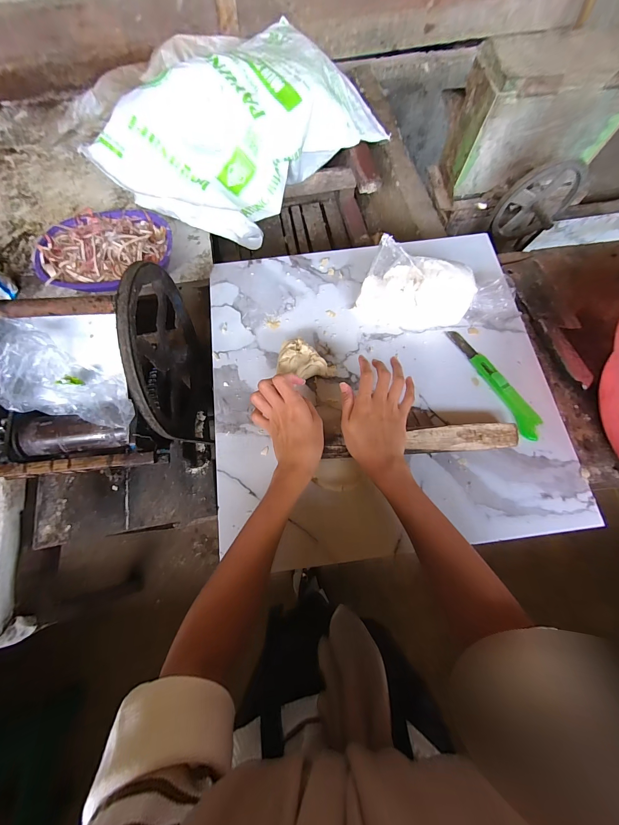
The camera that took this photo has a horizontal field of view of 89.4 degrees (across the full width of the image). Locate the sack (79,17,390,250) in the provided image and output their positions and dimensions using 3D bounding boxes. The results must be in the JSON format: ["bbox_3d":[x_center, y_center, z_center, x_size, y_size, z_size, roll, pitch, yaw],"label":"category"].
[{"bbox_3d":[-0.151,-0.704,0.797,0.675,0.217,0.389,-42,78,-14],"label":"sack"}]

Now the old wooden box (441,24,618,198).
[{"bbox_3d":[0.519,-0.687,0.725,0.342,0.222,0.159,-10,72,-5],"label":"old wooden box"}]

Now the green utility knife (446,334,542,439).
[{"bbox_3d":[0.271,-0.048,0.462,0.033,0.012,0.193,-29,75,-11],"label":"green utility knife"}]

